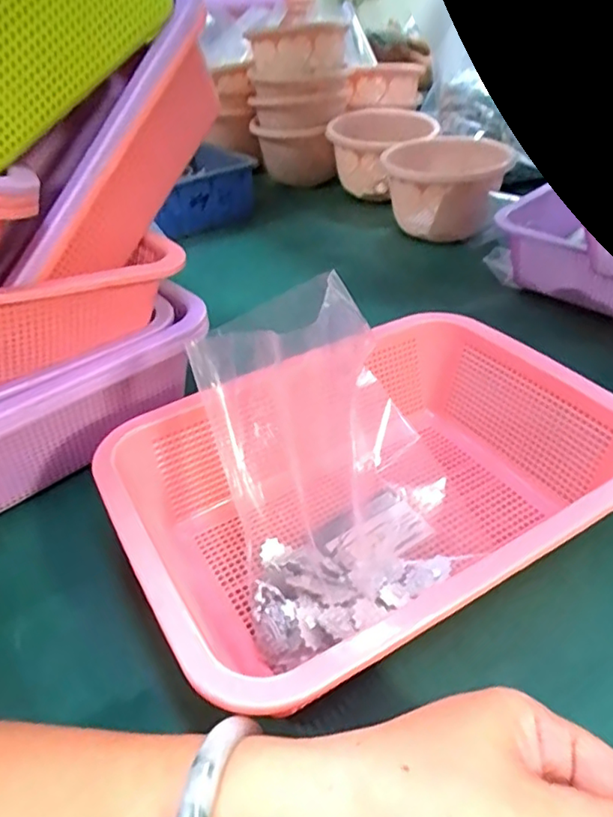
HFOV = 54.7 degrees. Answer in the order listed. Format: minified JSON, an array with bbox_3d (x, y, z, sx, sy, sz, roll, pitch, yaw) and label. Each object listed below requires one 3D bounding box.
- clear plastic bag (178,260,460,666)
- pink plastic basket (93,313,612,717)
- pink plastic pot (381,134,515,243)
[{"bbox_3d":[0.009,0.030,0.329,0.111,0.114,0.152,-13,38,-11],"label":"clear plastic bag"},{"bbox_3d":[0.037,0.045,0.341,0.257,0.075,0.204,-22,41,-22],"label":"pink plastic basket"},{"bbox_3d":[0.171,-0.271,0.727,0.145,0.096,0.149,9,39,17],"label":"pink plastic pot"}]

